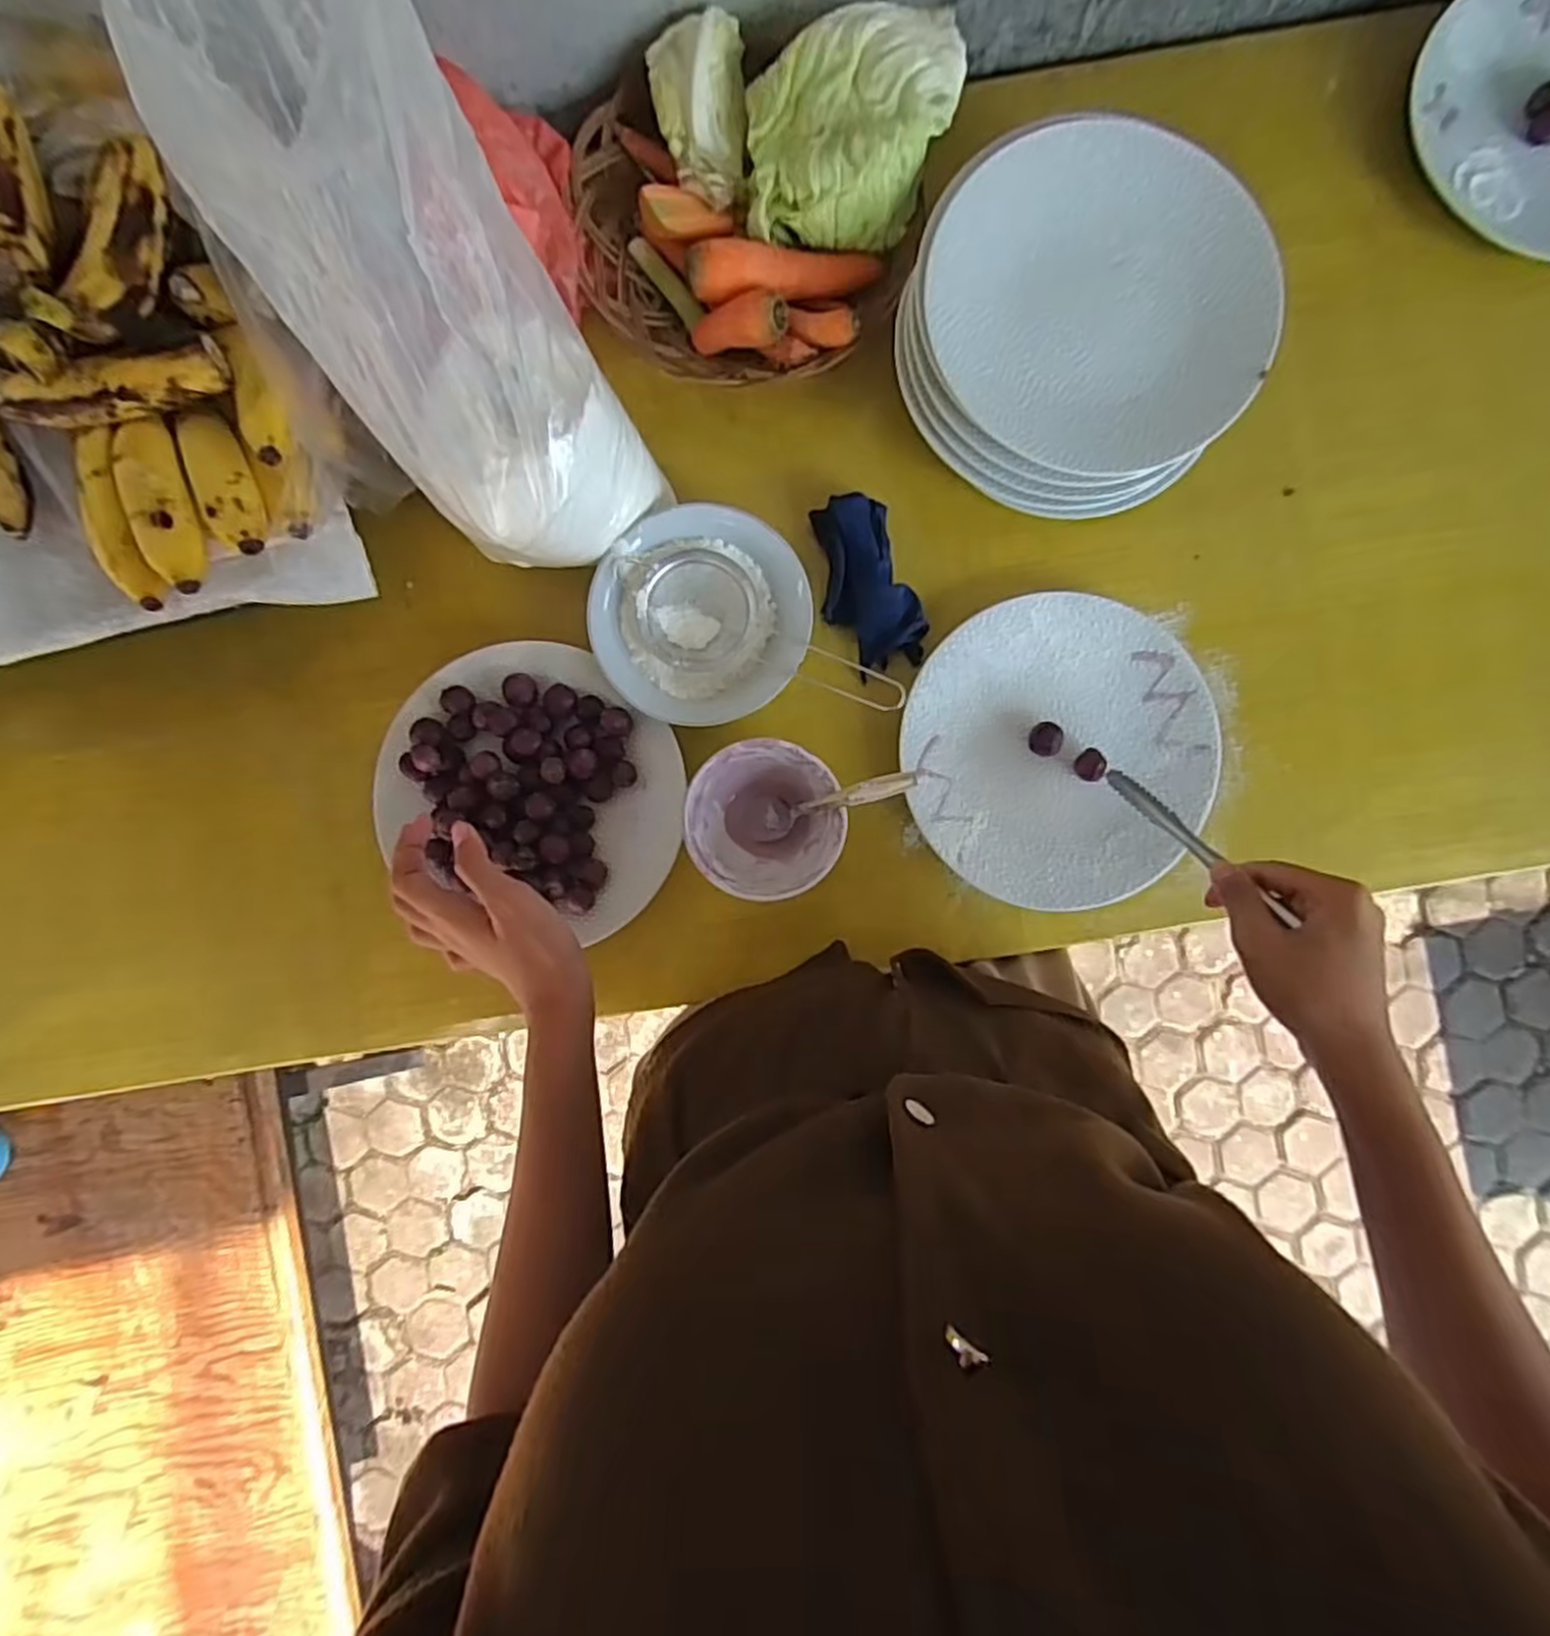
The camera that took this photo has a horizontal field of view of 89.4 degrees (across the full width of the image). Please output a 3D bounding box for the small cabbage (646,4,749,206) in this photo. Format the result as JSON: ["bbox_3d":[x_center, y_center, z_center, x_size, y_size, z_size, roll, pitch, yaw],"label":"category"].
[{"bbox_3d":[-0.046,-0.440,0.486,0.057,0.036,0.096,-4,90,1],"label":"small cabbage"}]

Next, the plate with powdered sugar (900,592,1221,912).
[{"bbox_3d":[0.186,-0.044,0.521,0.191,0.029,0.197,0,90,1],"label":"plate with powdered sugar"}]

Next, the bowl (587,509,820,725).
[{"bbox_3d":[-0.046,-0.130,0.522,0.137,0.045,0.135,0,90,1],"label":"bowl"}]

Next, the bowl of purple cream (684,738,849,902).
[{"bbox_3d":[-0.005,0.001,0.497,0.094,0.046,0.094,0,90,1],"label":"bowl of purple cream"}]

